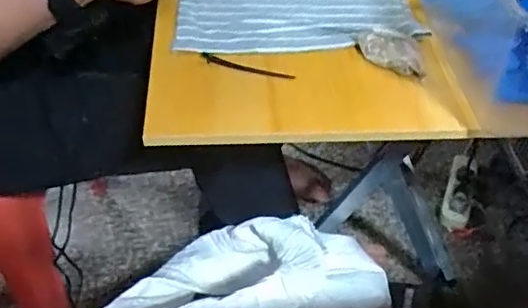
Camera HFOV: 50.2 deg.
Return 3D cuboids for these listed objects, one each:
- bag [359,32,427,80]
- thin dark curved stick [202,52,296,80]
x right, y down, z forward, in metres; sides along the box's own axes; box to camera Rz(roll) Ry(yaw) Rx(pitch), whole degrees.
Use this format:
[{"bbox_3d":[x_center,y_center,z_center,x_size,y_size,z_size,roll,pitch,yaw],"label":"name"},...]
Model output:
[{"bbox_3d":[0.137,-0.107,0.608,0.075,0.021,0.048,16,47,11],"label":"bag"},{"bbox_3d":[-0.017,-0.091,0.586,0.098,0.005,0.011,15,47,9],"label":"thin dark curved stick"}]

